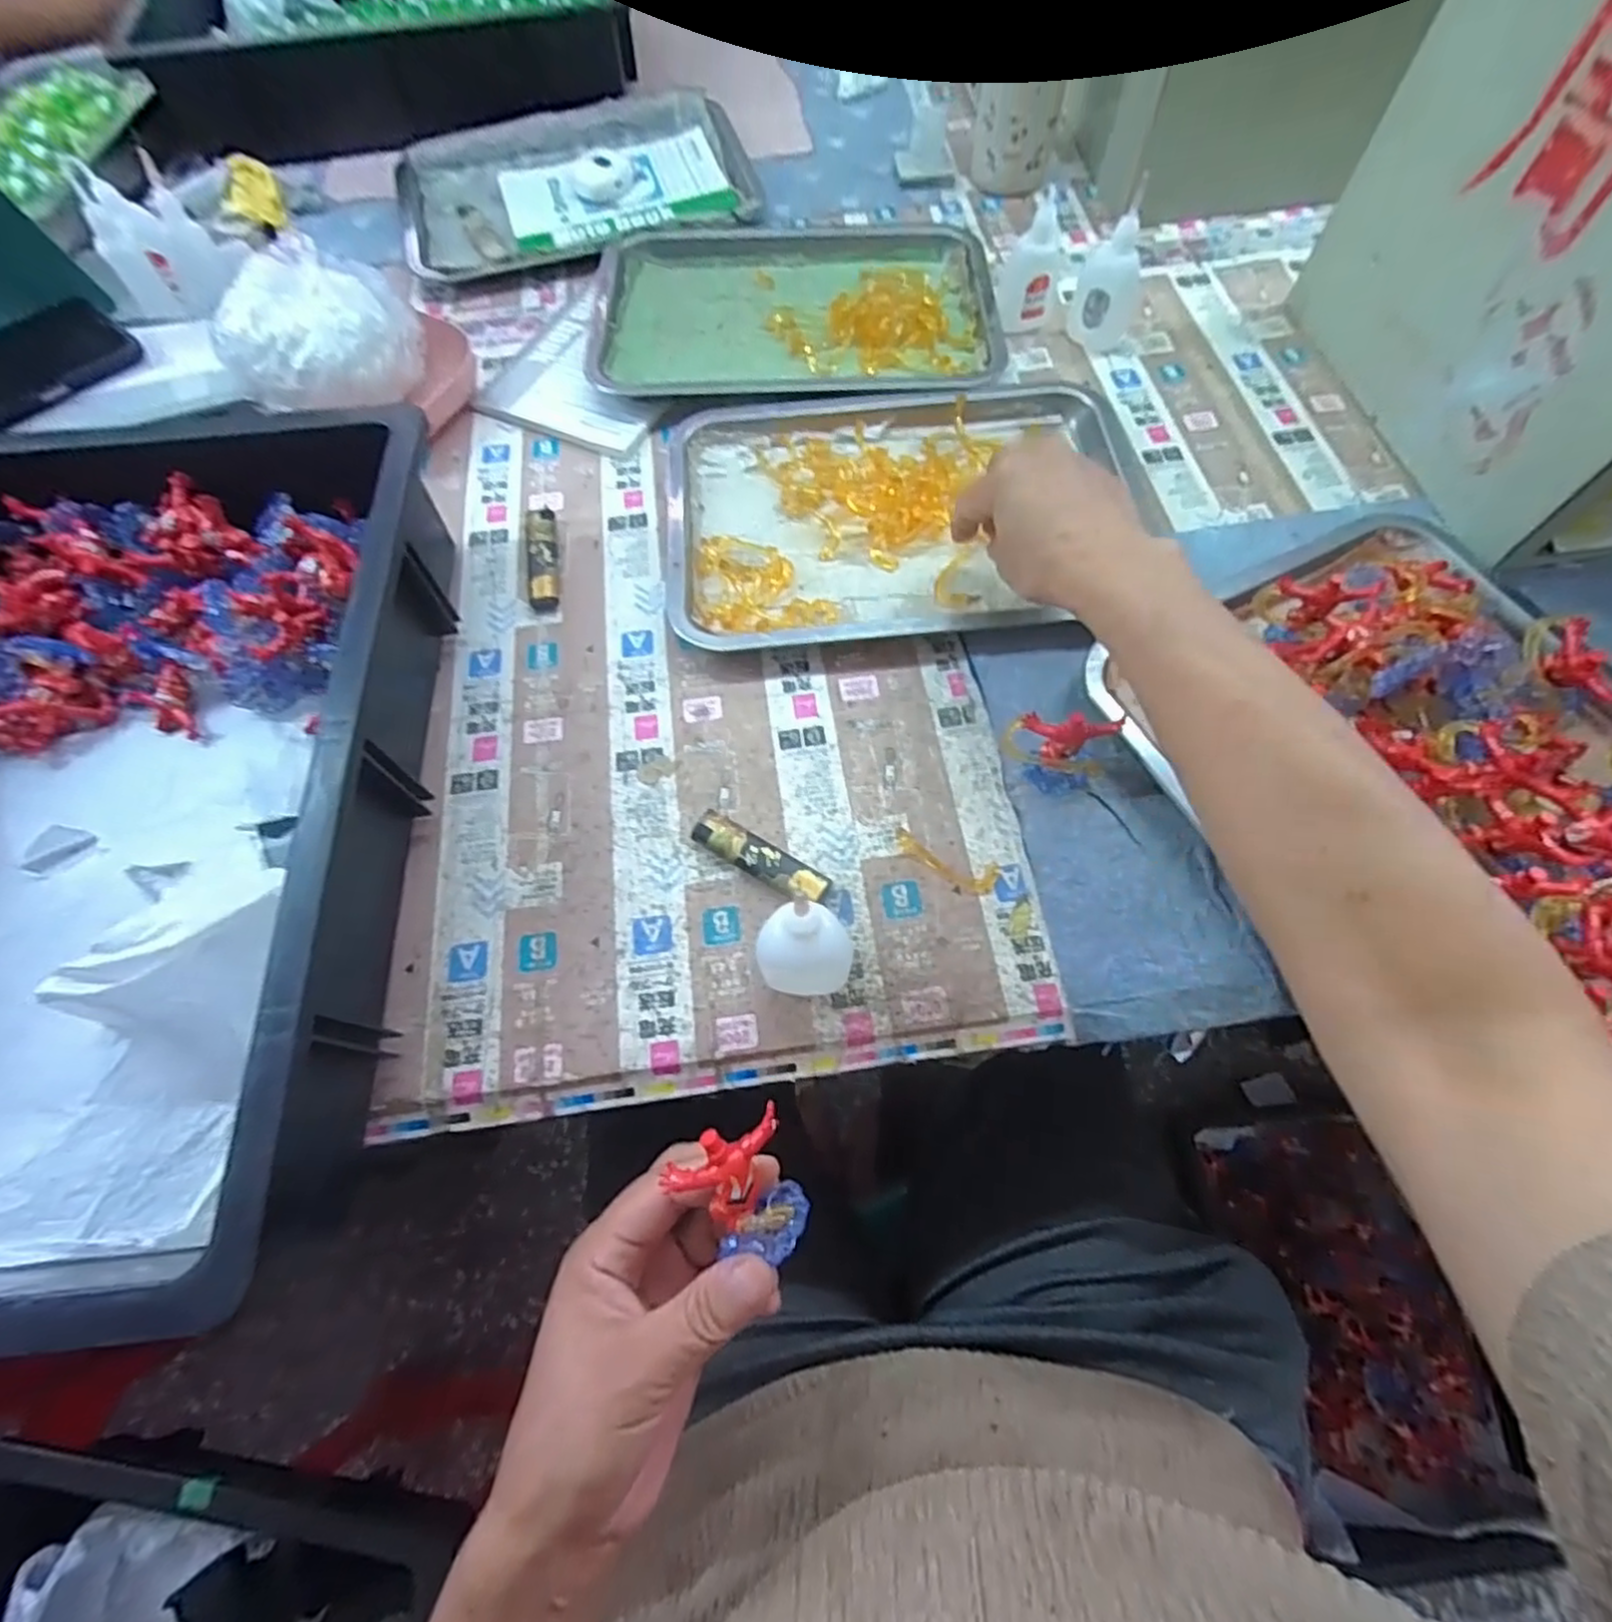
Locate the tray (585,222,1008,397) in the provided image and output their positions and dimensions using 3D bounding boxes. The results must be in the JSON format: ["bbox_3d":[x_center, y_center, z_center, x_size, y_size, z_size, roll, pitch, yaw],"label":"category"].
[{"bbox_3d":[-0.009,-0.401,0.562,0.306,0.019,0.202,1,69,3],"label":"tray"}]

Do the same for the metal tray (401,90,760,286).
[{"bbox_3d":[-0.206,-0.566,0.650,0.307,0.022,0.203,-16,69,-4],"label":"metal tray"}]

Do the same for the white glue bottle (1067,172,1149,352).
[{"bbox_3d":[0.221,-0.388,0.521,0.044,0.096,0.032,17,67,9],"label":"white glue bottle"}]

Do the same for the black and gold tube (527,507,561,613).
[{"bbox_3d":[-0.175,-0.170,0.478,0.018,0.013,0.089,-9,69,-1],"label":"black and gold tube"}]

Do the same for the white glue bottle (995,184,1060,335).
[{"bbox_3d":[0.169,-0.405,0.537,0.045,0.078,0.045,17,67,9],"label":"white glue bottle"}]

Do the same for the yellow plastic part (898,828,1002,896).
[{"bbox_3d":[0.075,0.028,0.387,0.058,0.004,0.019,22,71,11],"label":"yellow plastic part"}]

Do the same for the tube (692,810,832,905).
[{"bbox_3d":[-0.024,0.026,0.386,0.079,0.014,0.020,29,73,13],"label":"tube"}]

